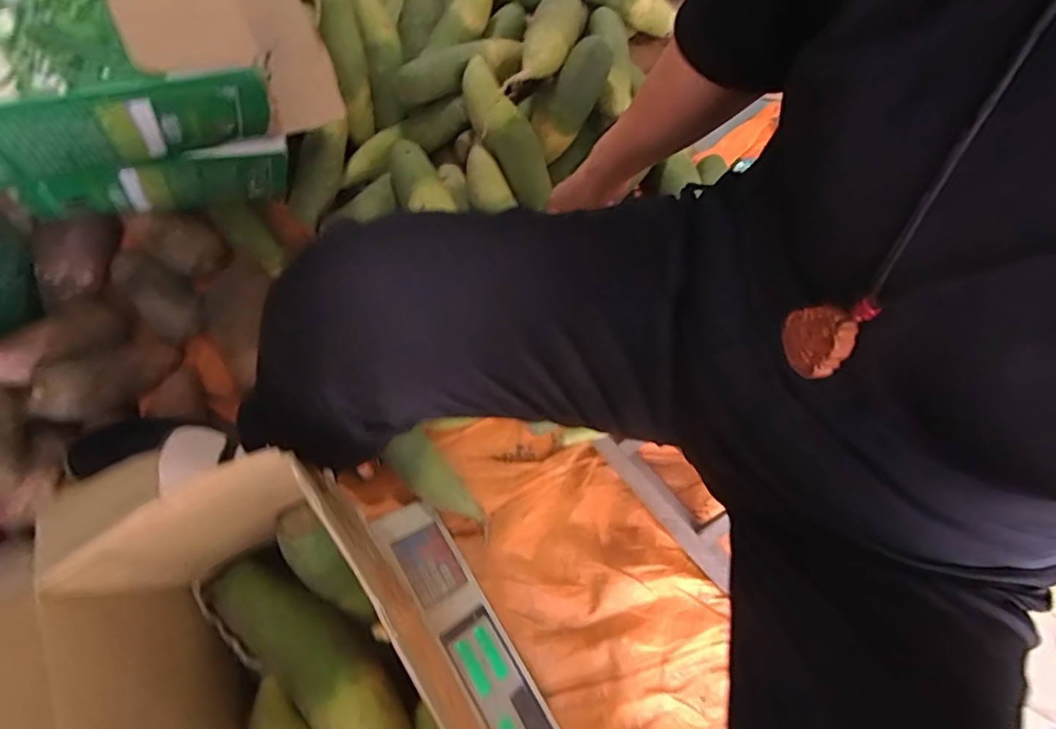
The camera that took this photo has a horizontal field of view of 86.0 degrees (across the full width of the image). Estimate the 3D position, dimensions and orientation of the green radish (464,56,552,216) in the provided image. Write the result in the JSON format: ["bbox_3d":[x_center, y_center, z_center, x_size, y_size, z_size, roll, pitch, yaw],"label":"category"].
[{"bbox_3d":[-0.029,-0.289,0.723,0.059,0.065,0.187,-41,115,-20],"label":"green radish"}]

